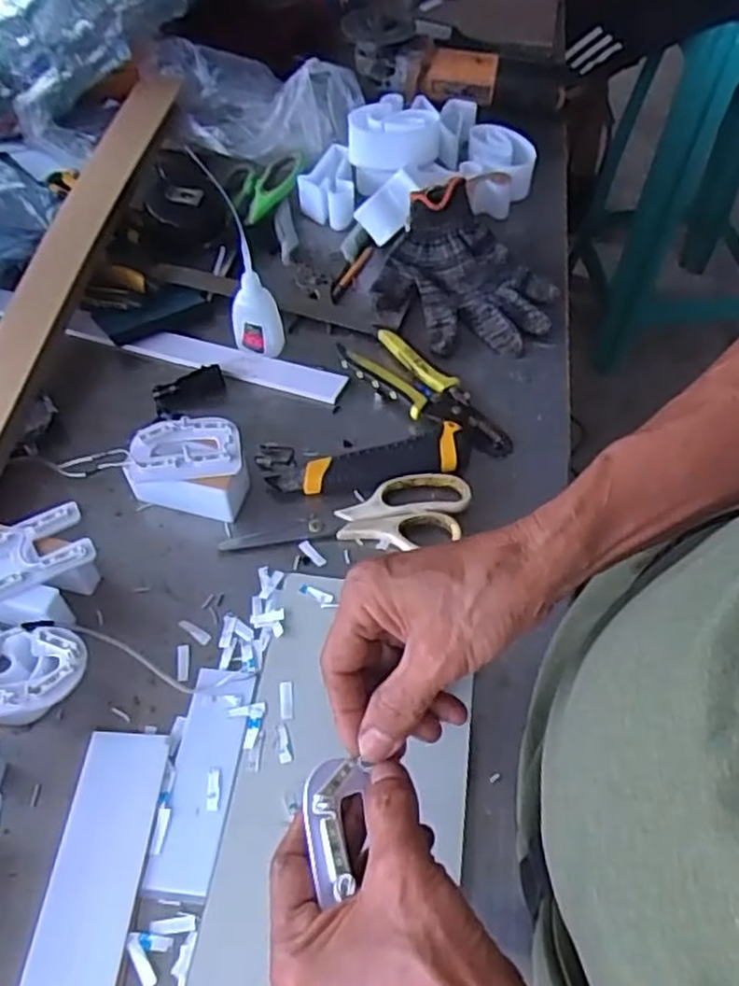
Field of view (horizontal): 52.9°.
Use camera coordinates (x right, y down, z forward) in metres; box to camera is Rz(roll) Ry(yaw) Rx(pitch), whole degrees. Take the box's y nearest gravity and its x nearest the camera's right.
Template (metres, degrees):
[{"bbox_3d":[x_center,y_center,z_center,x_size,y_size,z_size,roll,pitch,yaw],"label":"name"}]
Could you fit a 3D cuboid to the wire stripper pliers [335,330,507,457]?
[{"bbox_3d":[0.053,-0.088,0.632,0.163,0.019,0.054,36,63,25],"label":"wire stripper pliers"}]

